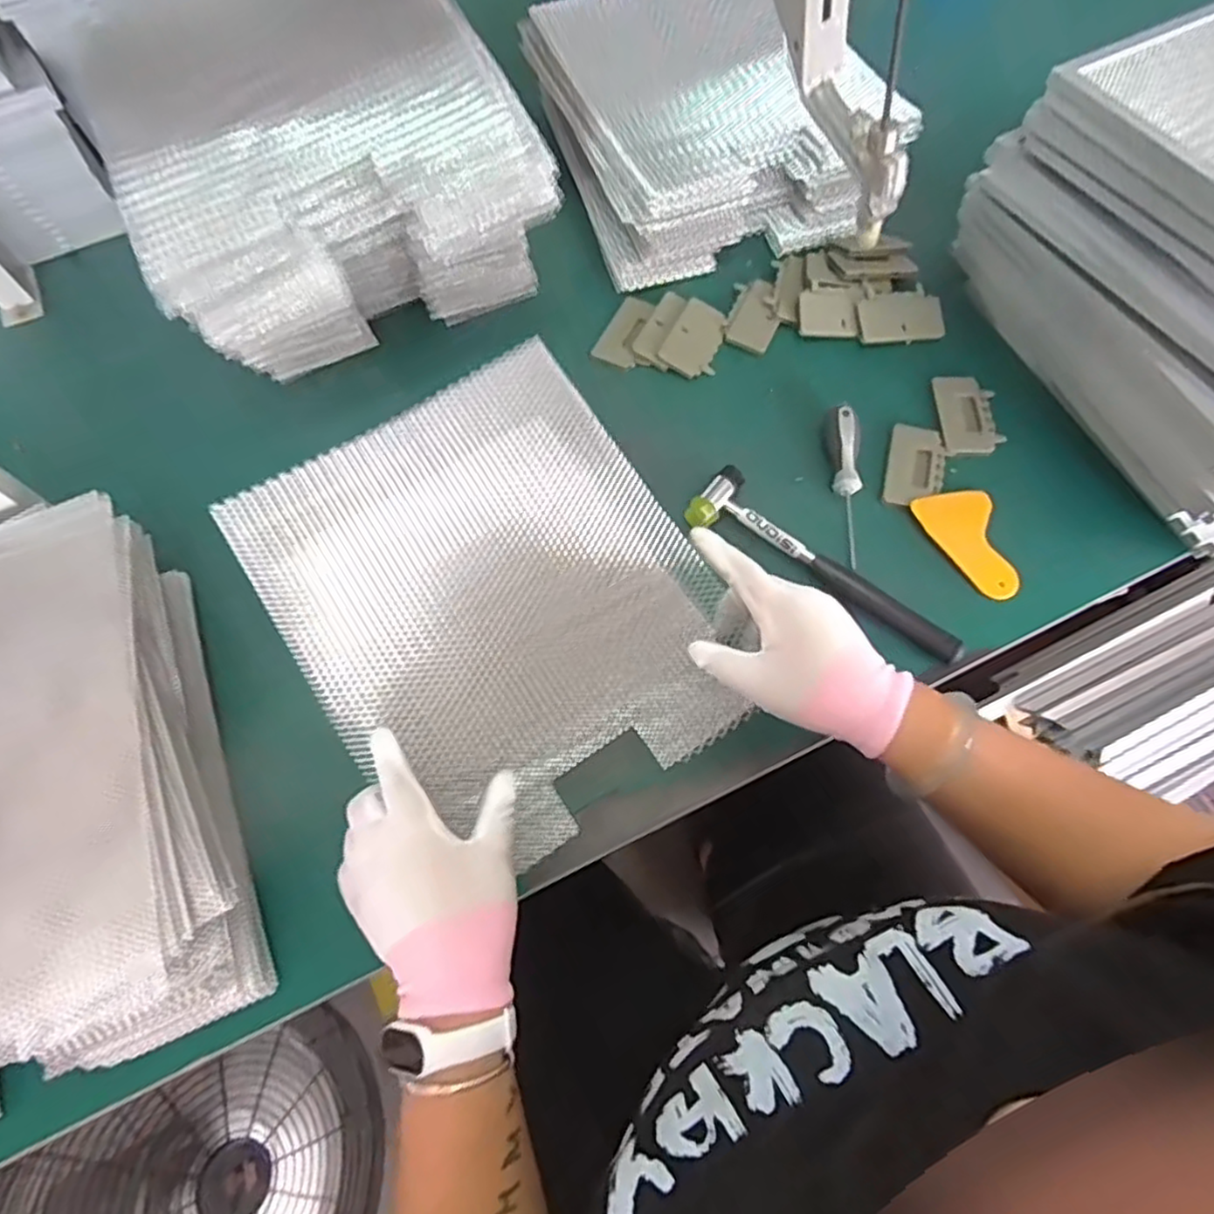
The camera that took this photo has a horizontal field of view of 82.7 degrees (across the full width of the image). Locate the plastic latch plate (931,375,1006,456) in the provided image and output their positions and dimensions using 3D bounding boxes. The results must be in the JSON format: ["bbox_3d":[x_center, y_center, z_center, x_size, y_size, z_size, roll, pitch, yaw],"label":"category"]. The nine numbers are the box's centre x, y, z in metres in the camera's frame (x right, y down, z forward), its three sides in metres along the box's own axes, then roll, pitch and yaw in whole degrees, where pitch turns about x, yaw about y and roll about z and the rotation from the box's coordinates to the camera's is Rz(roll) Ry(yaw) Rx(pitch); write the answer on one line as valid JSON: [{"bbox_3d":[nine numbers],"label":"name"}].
[{"bbox_3d":[0.334,-0.178,0.639,0.053,0.008,0.090,-1,67,1],"label":"plastic latch plate"}]

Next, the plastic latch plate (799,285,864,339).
[{"bbox_3d":[0.221,-0.290,0.679,0.061,0.004,0.053,0,82,1],"label":"plastic latch plate"}]

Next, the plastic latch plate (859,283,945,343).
[{"bbox_3d":[0.286,-0.283,0.673,0.081,0.011,0.049,-8,91,-2],"label":"plastic latch plate"}]

